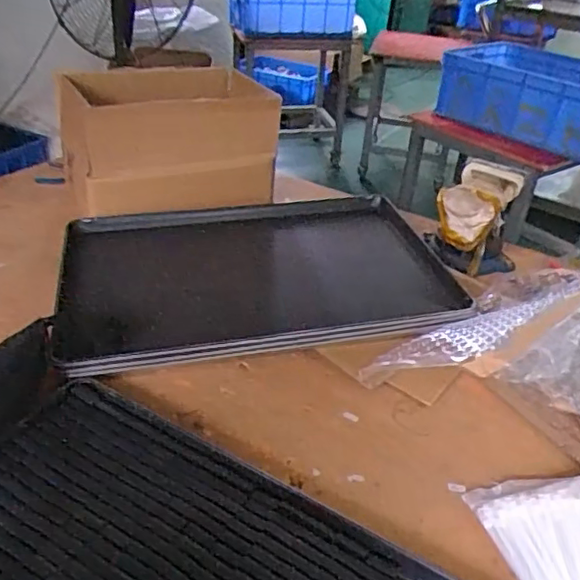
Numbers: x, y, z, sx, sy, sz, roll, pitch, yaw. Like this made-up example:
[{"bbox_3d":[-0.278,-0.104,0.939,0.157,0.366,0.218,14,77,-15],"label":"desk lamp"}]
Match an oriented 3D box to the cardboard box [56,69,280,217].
[{"bbox_3d":[-0.233,-0.307,1.159,0.386,0.239,0.236,-7,36,-15],"label":"cardboard box"}]

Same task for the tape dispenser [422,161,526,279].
[{"bbox_3d":[0.341,-0.127,1.085,0.151,0.143,0.207,17,36,18],"label":"tape dispenser"}]

